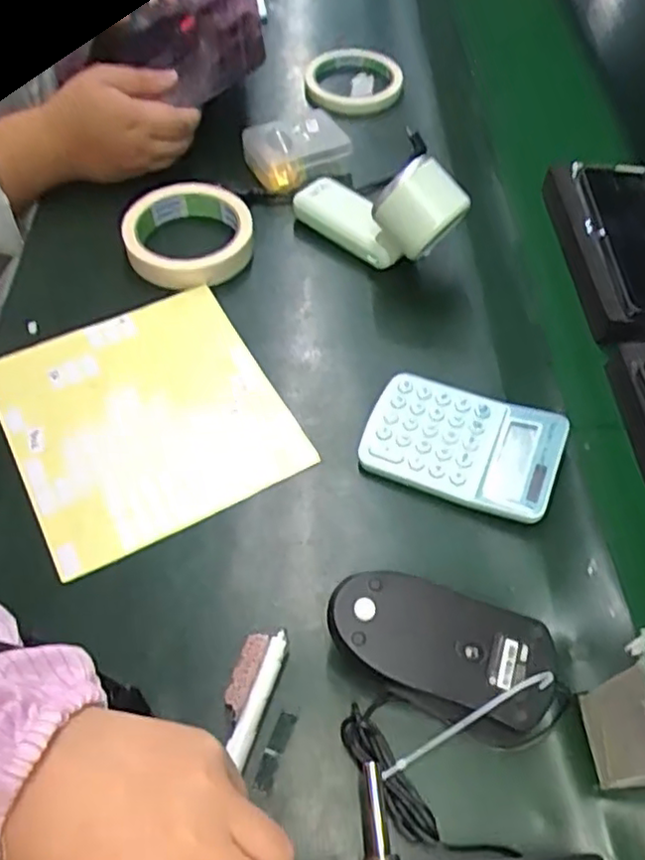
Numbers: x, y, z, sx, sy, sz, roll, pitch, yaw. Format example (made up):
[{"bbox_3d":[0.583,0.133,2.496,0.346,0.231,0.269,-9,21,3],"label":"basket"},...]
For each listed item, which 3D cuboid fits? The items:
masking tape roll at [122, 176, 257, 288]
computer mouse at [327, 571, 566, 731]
[{"bbox_3d":[-0.101,-0.148,0.502,0.092,0.026,0.090,2,56,-2],"label":"masking tape roll"},{"bbox_3d":[0.061,0.110,0.340,0.118,0.043,0.060,16,56,7],"label":"computer mouse"}]

